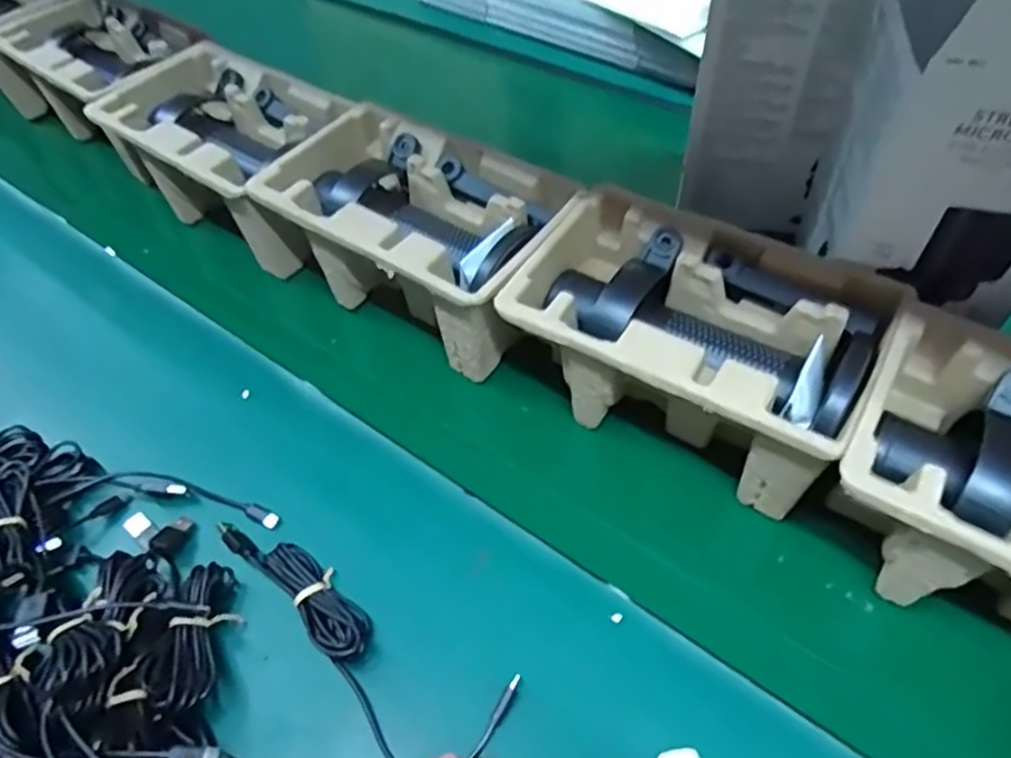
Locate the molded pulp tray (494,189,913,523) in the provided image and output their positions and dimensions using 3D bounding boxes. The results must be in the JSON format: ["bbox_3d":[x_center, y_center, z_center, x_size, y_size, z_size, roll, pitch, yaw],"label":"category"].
[{"bbox_3d":[0.121,-0.019,0.459,0.223,0.099,0.144,24,57,22],"label":"molded pulp tray"}]

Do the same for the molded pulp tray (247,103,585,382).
[{"bbox_3d":[-0.066,-0.110,0.539,0.221,0.108,0.141,26,57,23],"label":"molded pulp tray"}]

